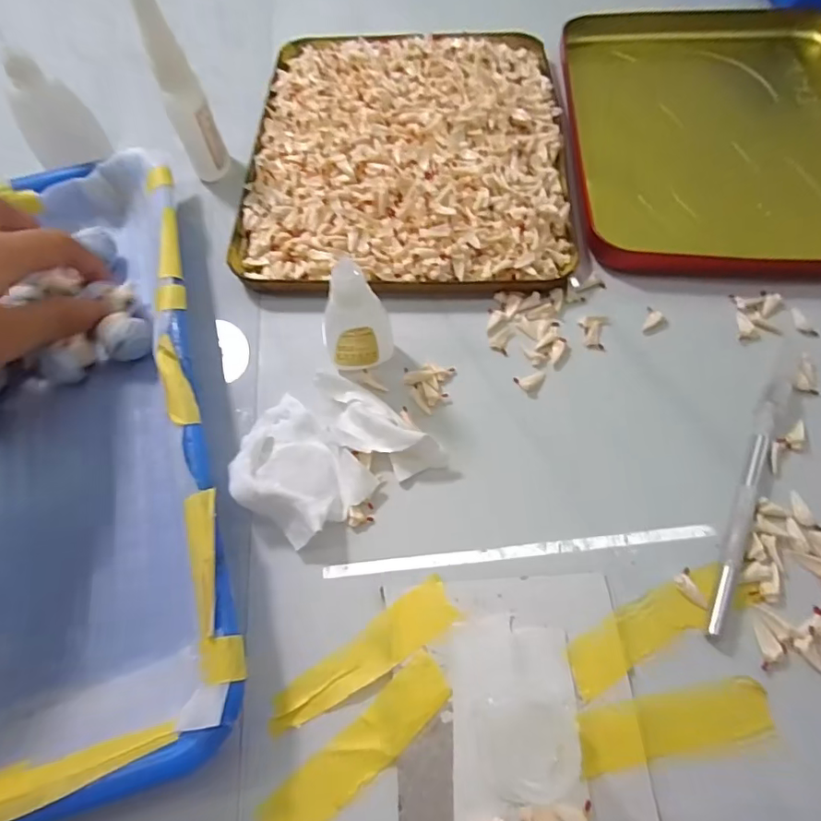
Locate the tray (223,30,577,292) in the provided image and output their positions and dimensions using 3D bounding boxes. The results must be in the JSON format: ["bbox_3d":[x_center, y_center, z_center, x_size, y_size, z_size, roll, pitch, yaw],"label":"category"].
[{"bbox_3d":[-0.003,-0.174,0.333,0.199,0.019,0.229,0,65,2],"label":"tray"}]

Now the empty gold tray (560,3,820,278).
[{"bbox_3d":[0.210,-0.196,0.350,0.193,0.030,0.260,3,65,3],"label":"empty gold tray"}]

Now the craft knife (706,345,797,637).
[{"bbox_3d":[0.156,0.029,0.234,0.012,0.007,0.150,26,68,14],"label":"craft knife"}]

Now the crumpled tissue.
[{"bbox_3d":[-0.040,0.016,0.243,0.085,0.021,0.070,-31,68,-12],"label":"crumpled tissue"}]

